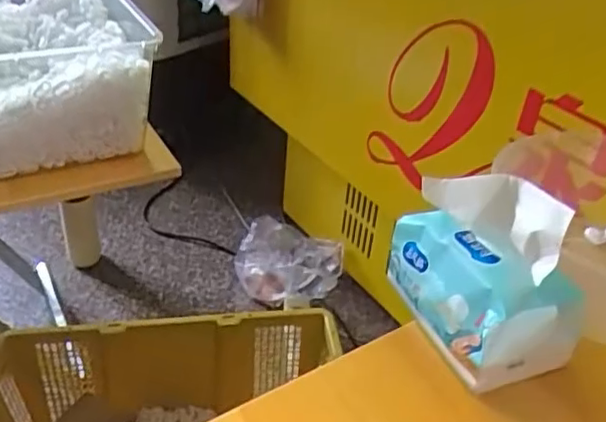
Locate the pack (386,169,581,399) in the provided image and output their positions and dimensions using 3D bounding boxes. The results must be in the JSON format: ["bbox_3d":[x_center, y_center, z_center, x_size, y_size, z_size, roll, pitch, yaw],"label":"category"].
[{"bbox_3d":[0.145,0.043,0.494,0.091,0.134,0.144,-11,39,-20],"label":"pack"}]

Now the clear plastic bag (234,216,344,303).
[{"bbox_3d":[-0.027,0.106,1.352,0.223,0.110,0.204,9,36,6],"label":"clear plastic bag"}]

